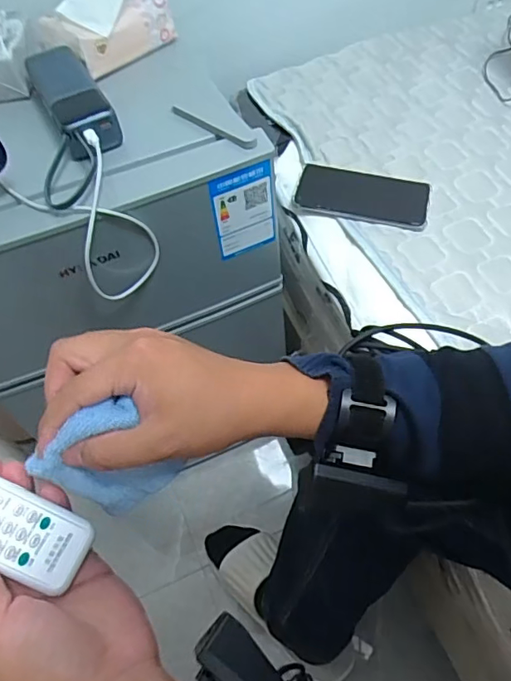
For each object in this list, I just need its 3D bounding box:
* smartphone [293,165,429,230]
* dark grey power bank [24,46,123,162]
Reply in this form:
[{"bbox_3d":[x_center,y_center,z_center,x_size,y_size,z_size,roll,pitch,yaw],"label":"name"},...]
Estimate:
[{"bbox_3d":[0.135,-0.183,0.654,0.161,0.011,0.083,13,60,11],"label":"smartphone"},{"bbox_3d":[-0.190,-0.252,0.536,0.056,0.032,0.167,-24,58,-11],"label":"dark grey power bank"}]

